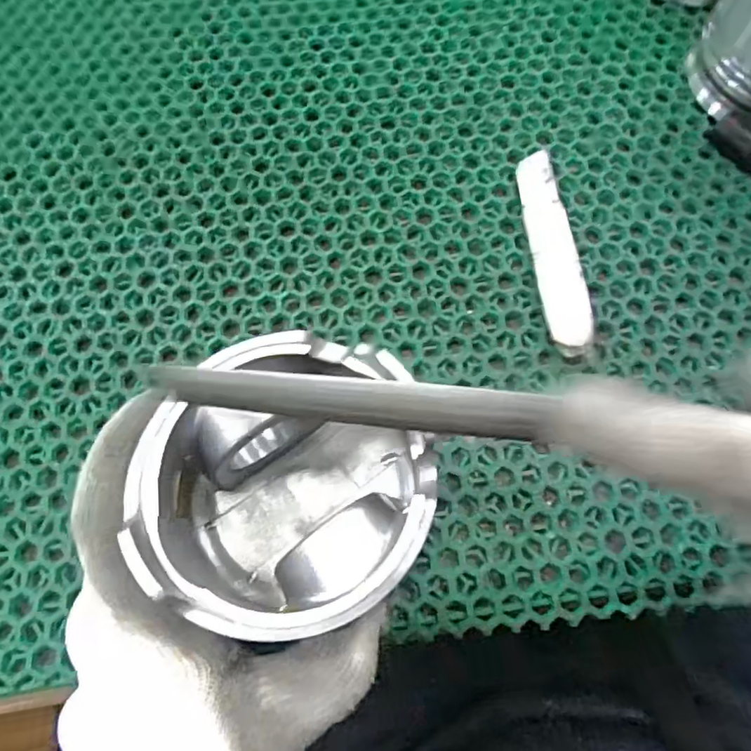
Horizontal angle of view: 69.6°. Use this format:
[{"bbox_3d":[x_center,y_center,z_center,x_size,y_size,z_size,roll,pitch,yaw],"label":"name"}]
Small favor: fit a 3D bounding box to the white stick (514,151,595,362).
[{"bbox_3d":[0.087,-0.062,0.267,0.022,0.009,0.112,-5,72,-1],"label":"white stick"}]

